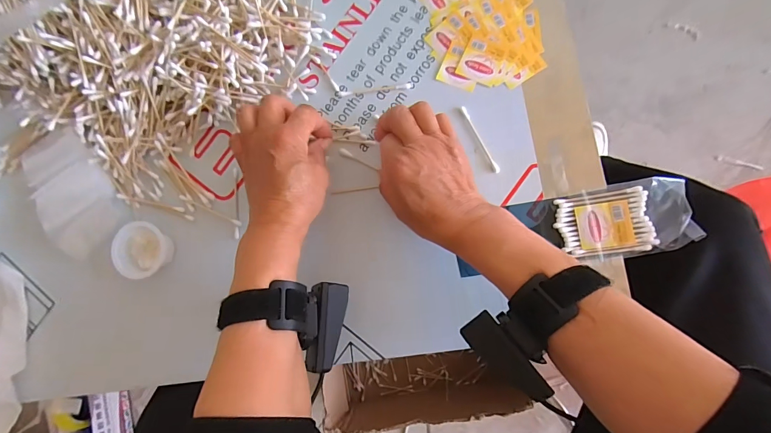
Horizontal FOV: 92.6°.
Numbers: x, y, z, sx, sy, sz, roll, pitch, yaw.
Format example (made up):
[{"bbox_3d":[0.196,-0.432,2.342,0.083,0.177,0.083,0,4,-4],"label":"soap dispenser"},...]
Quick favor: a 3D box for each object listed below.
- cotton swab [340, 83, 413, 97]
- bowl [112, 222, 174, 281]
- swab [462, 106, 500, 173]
[{"bbox_3d":[-0.011,-0.129,0.375,0.073,0.004,0.006,-5,82,7],"label":"cotton swab"},{"bbox_3d":[-0.240,0.033,0.368,0.049,0.028,0.052,0,87,4],"label":"bowl"},{"bbox_3d":[0.093,-0.075,0.357,0.008,0.004,0.073,-25,80,3],"label":"swab"}]

